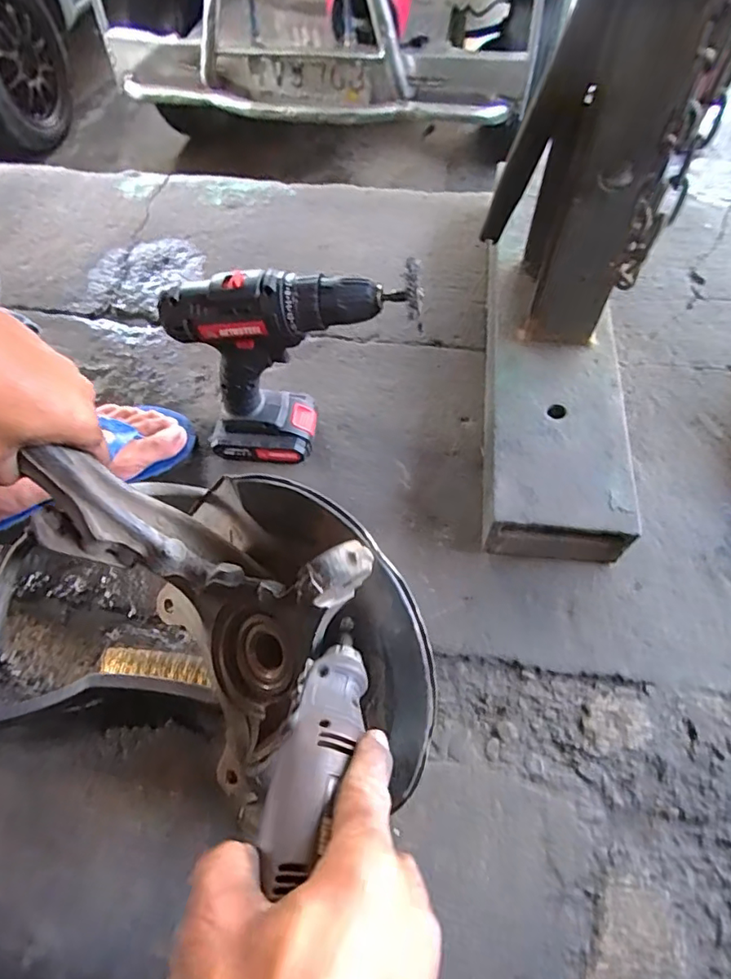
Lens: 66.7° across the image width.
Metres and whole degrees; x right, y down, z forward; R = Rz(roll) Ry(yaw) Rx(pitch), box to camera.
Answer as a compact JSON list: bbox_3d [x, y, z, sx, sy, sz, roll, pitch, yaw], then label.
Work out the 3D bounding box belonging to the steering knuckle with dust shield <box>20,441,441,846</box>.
[{"bbox_3d":[-0.085,0.075,0.371,0.153,0.162,0.289,-41,66,-20],"label":"steering knuckle with dust shield"}]

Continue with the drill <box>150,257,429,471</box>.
[{"bbox_3d":[-0.061,-0.110,0.527,0.212,0.225,0.061,0,59,2],"label":"drill"}]

